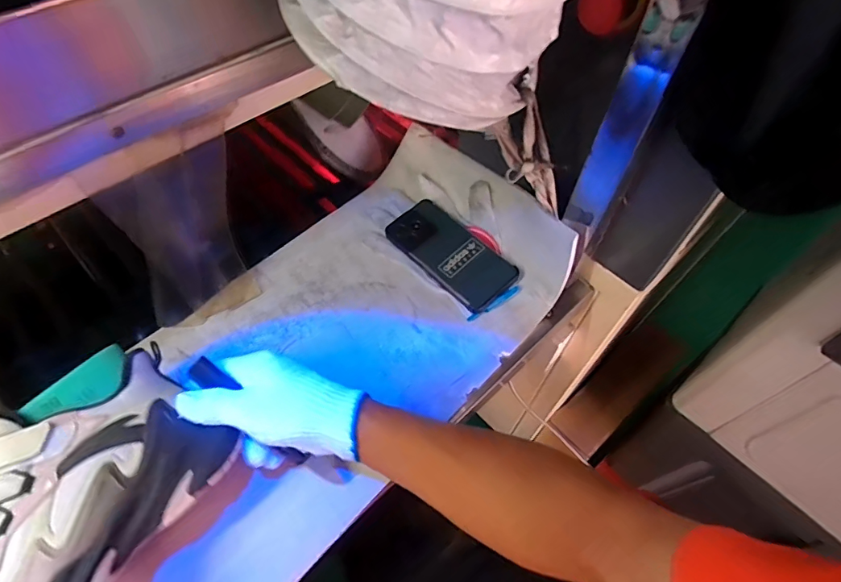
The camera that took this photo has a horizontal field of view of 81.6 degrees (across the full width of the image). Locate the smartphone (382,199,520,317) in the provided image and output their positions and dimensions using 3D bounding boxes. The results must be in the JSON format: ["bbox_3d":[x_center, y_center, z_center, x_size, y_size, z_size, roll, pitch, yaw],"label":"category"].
[{"bbox_3d":[0.037,-0.047,0.597,0.080,0.013,0.160,-39,68,-18],"label":"smartphone"}]

